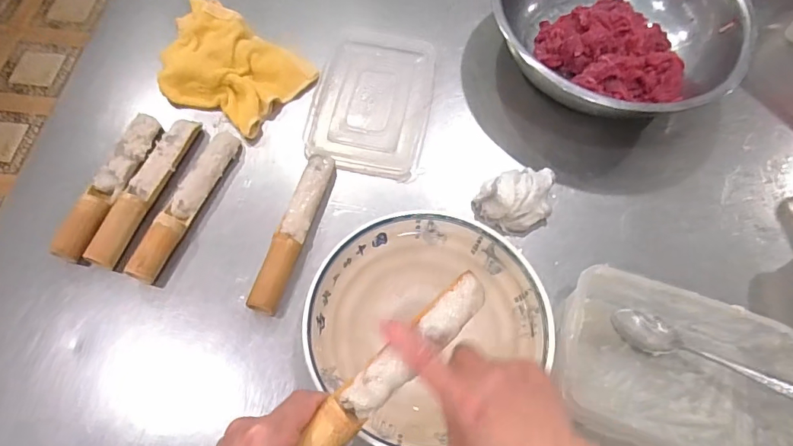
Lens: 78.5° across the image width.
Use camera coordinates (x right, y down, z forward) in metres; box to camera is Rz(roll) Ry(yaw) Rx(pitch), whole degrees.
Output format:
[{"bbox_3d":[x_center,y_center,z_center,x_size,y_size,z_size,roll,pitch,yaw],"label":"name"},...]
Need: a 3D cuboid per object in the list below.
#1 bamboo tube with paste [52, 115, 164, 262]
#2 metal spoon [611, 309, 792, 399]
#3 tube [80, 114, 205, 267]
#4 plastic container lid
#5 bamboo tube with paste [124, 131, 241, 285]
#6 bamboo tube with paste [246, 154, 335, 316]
[{"bbox_3d":[-0.326,-0.045,0.559,0.035,0.035,0.193,15,64,5],"label":"bamboo tube with paste"},{"bbox_3d":[0.306,0.129,0.476,0.179,0.019,0.040,21,65,34],"label":"metal spoon"},{"bbox_3d":[-0.289,-0.041,0.561,0.034,0.028,0.199,17,64,6],"label":"tube"},{"bbox_3d":[-0.029,-0.172,0.652,0.148,0.010,0.223,12,64,3],"label":"plastic container lid"},{"bbox_3d":[-0.238,-0.023,0.554,0.029,0.036,0.197,20,64,7],"label":"bamboo tube with paste"},{"bbox_3d":[-0.114,0.008,0.549,0.030,0.036,0.196,15,64,5],"label":"bamboo tube with paste"}]

